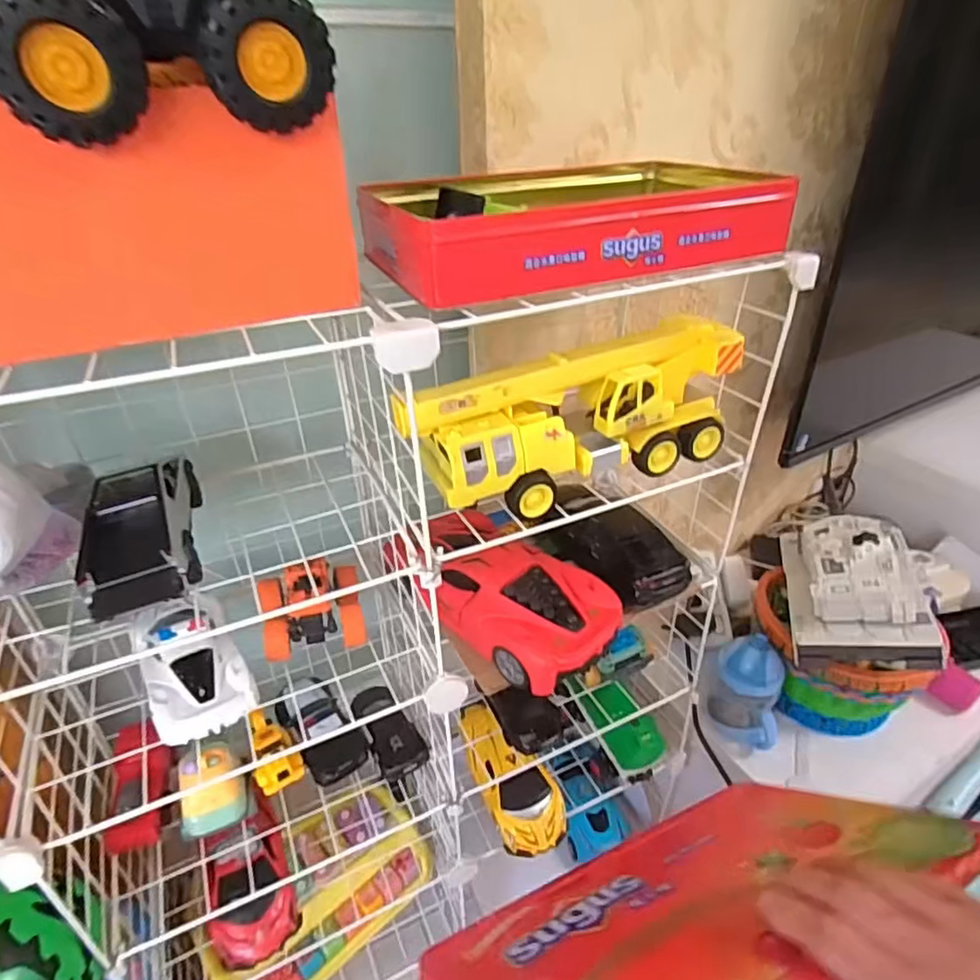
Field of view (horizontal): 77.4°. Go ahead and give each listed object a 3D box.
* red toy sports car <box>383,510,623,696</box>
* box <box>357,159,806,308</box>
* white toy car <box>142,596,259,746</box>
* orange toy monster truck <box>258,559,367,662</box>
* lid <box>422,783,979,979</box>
[{"bbox_3d":[0.007,0.081,0.552,0.102,0.063,0.218,-27,40,-35],"label":"red toy sports car"},{"bbox_3d":[0.051,-0.206,0.467,0.272,0.050,0.207,-14,34,-18],"label":"box"},{"bbox_3d":[-0.249,0.141,0.512,0.069,0.032,0.142,-20,36,-27],"label":"white toy car"},{"bbox_3d":[-0.161,0.100,0.553,0.087,0.048,0.081,-9,32,-10],"label":"orange toy monster truck"},{"bbox_3d":[0.116,0.220,0.336,0.288,0.013,0.189,-7,-13,-29],"label":"lid"}]

